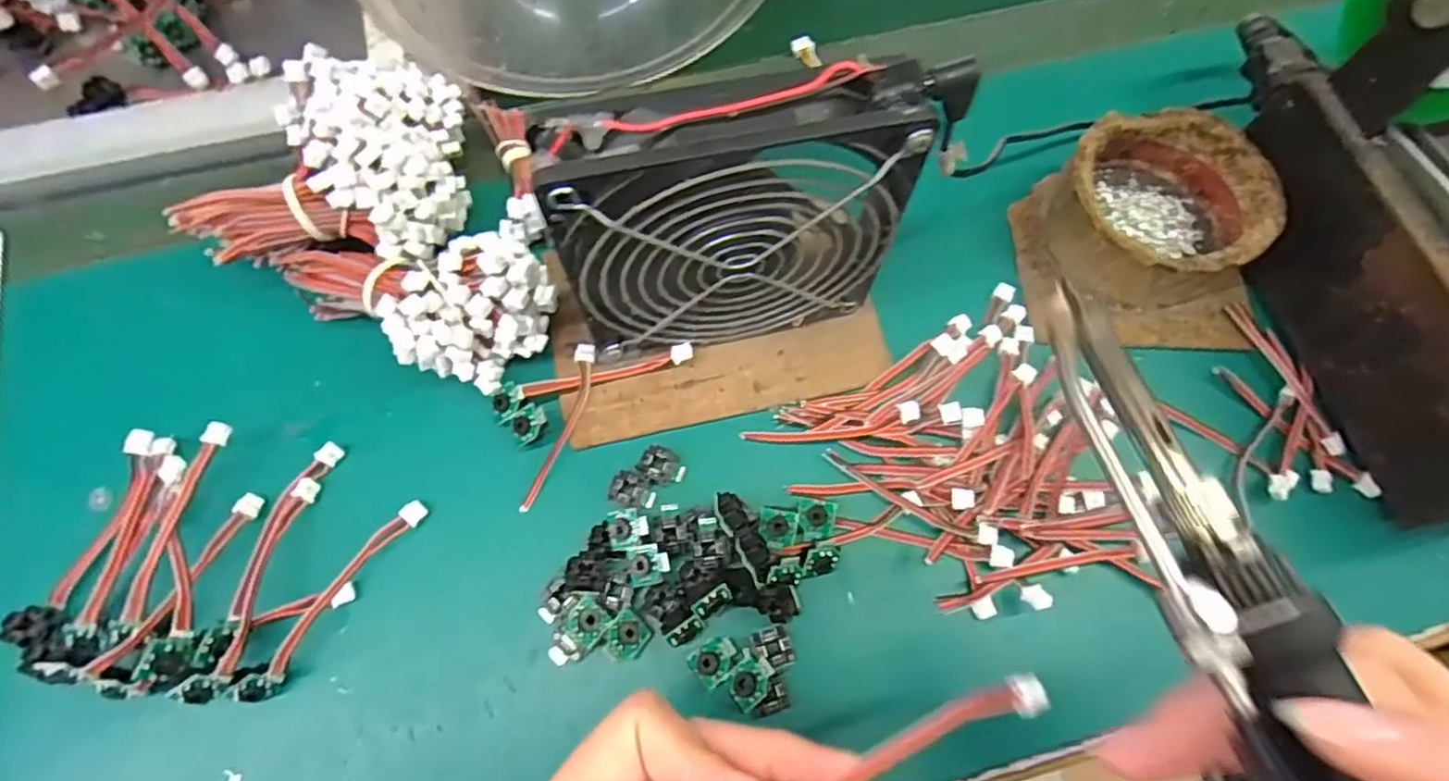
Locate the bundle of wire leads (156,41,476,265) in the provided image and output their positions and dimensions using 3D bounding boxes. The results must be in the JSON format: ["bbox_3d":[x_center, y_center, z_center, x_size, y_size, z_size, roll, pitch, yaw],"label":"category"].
[{"bbox_3d":[-0.170,-0.100,0.292,0.109,0.056,0.095,-6,71,-3],"label":"bundle of wire leads"}]

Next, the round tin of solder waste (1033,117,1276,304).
[{"bbox_3d":[0.193,-0.084,0.297,0.080,0.040,0.084,0,71,-1],"label":"round tin of solder waste"}]

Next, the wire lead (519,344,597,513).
[{"bbox_3d":[-0.068,0.015,0.278,0.011,0.004,0.074,19,80,-11],"label":"wire lead"}]

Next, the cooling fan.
[{"bbox_3d":[0.007,-0.055,0.239,0.124,0.128,0.027,-12,72,-5],"label":"cooling fan"}]

